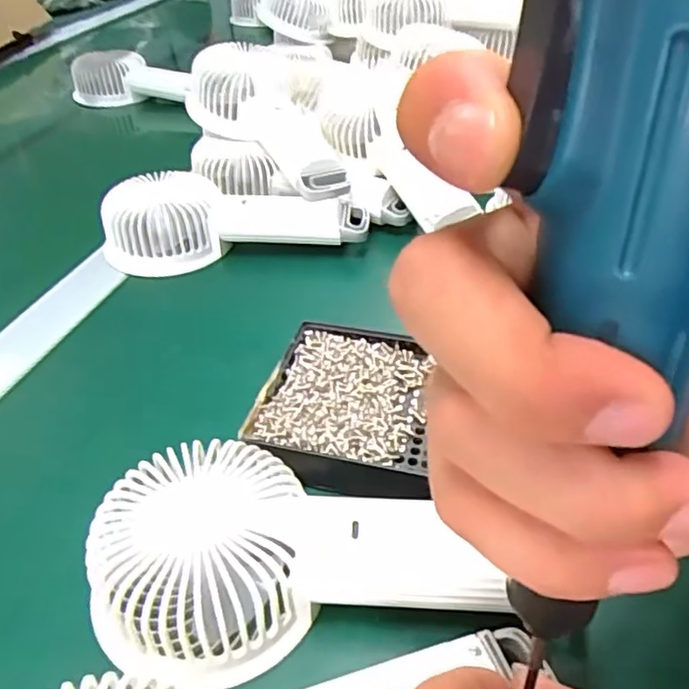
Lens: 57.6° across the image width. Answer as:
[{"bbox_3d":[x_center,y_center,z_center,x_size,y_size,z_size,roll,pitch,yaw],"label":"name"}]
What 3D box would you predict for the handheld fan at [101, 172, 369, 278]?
[{"bbox_3d":[-0.076,-0.091,0.441,0.177,0.046,0.076,-7,40,-5],"label":"handheld fan"}]

